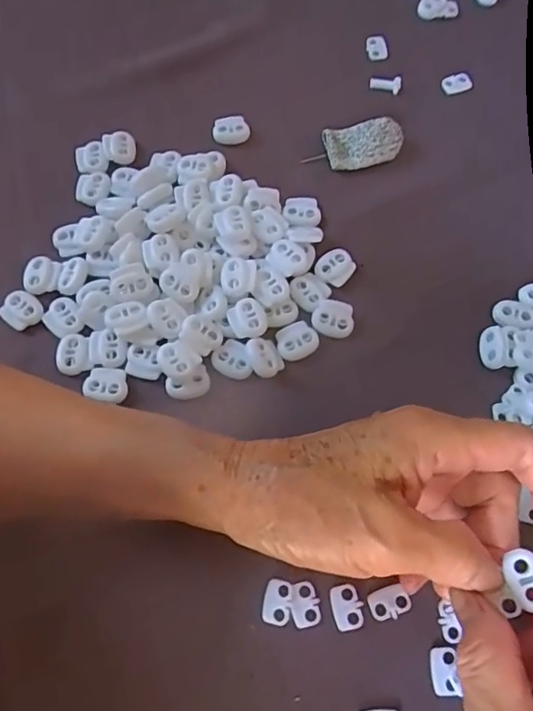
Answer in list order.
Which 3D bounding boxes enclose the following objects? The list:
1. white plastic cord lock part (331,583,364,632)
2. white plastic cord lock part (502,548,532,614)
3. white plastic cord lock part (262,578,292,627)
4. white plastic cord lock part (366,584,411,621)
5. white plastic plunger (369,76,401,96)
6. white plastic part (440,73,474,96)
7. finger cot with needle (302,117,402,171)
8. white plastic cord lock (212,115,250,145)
[{"bbox_3d":[0.036,0.112,0.253,0.013,0.004,0.019,-9,69,-3],"label":"white plastic cord lock part"},{"bbox_3d":[0.099,0.085,0.215,0.013,0.004,0.021,-15,70,-5],"label":"white plastic cord lock part"},{"bbox_3d":[0.005,0.111,0.253,0.012,0.004,0.018,6,69,3],"label":"white plastic cord lock part"},{"bbox_3d":[0.056,0.111,0.253,0.018,0.004,0.013,-19,70,-6],"label":"white plastic cord lock part"},{"bbox_3d":[0.076,-0.173,0.360,0.019,0.007,0.009,9,70,4],"label":"white plastic plunger"},{"bbox_3d":[0.123,-0.176,0.364,0.020,0.004,0.012,-17,70,-6],"label":"white plastic part"},{"bbox_3d":[0.054,-0.128,0.342,0.056,0.013,0.028,-9,69,-3],"label":"finger cot with needle"},{"bbox_3d":[-0.022,-0.140,0.351,0.022,0.009,0.014,-8,69,-2],"label":"white plastic cord lock"}]

